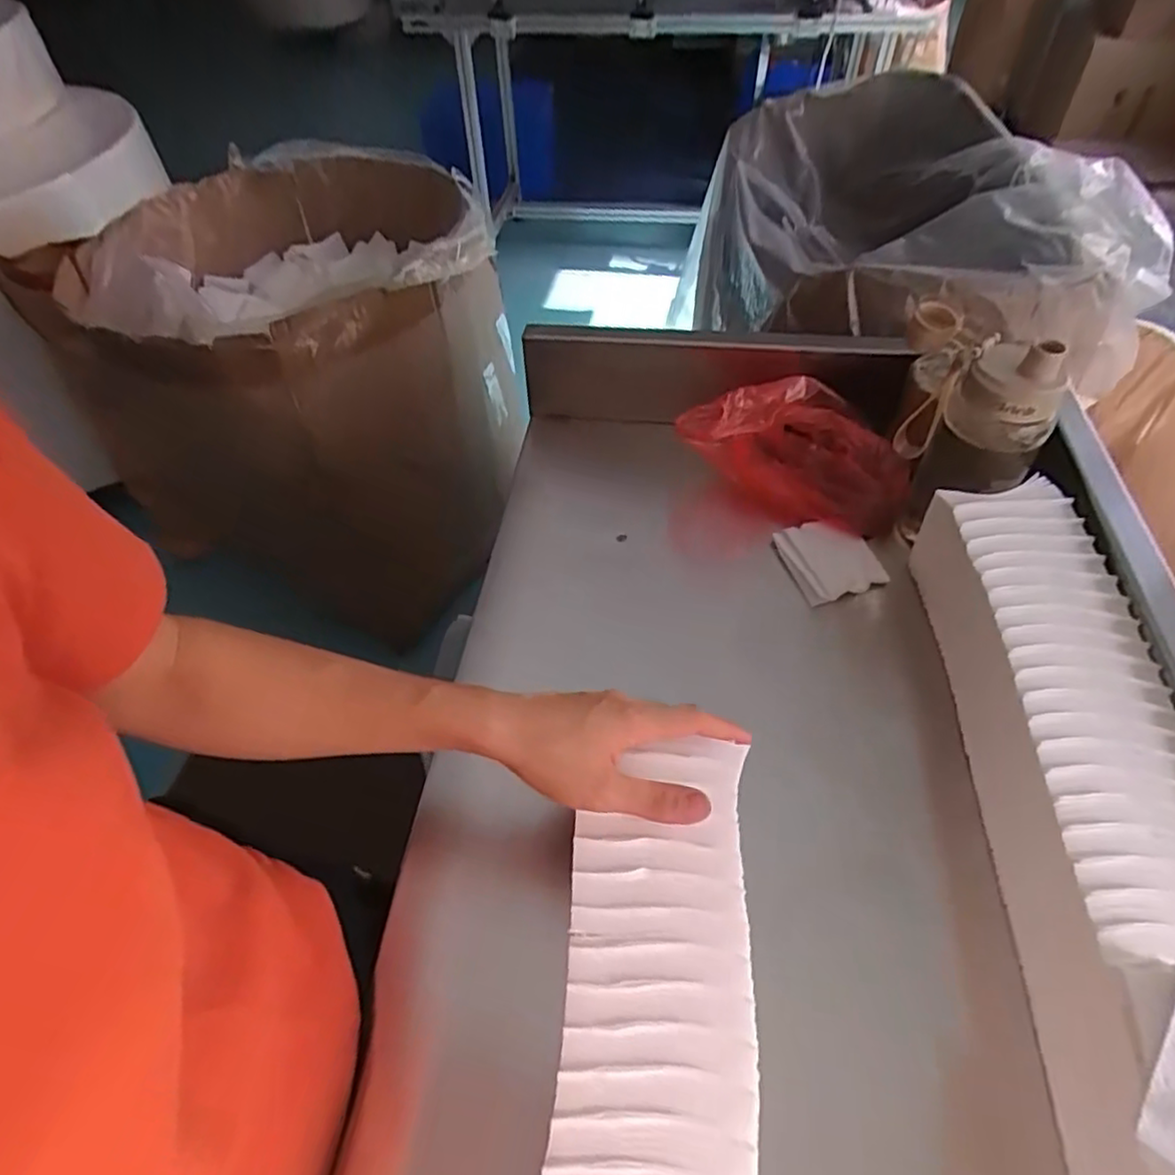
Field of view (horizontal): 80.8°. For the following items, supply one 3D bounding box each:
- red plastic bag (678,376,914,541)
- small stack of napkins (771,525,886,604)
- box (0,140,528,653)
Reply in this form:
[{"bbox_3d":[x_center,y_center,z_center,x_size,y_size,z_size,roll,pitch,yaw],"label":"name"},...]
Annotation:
[{"bbox_3d":[0.197,-0.134,0.667,0.215,0.103,0.106,11,52,11],"label":"red plastic bag"},{"bbox_3d":[0.225,-0.025,0.648,0.075,0.021,0.082,-14,52,-9],"label":"small stack of napkins"},{"bbox_3d":[-0.549,-0.436,1.425,0.729,0.627,0.710,19,54,17],"label":"box"}]

